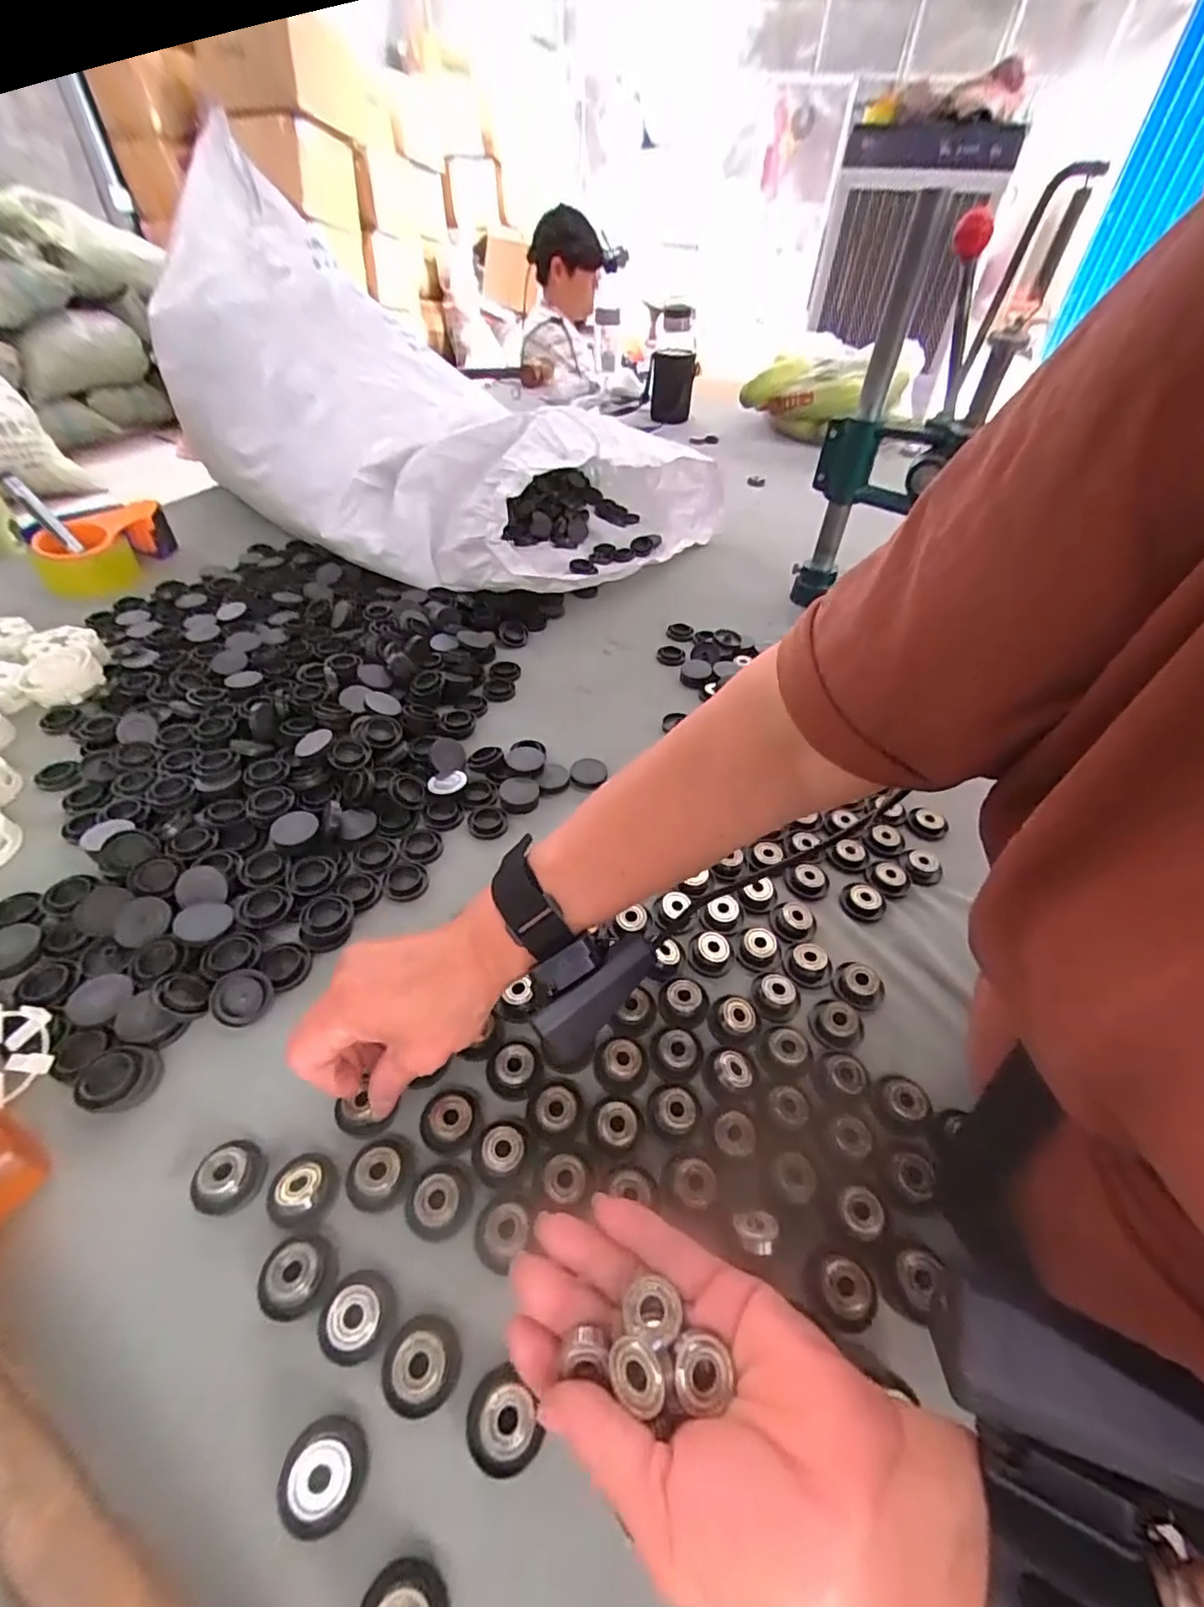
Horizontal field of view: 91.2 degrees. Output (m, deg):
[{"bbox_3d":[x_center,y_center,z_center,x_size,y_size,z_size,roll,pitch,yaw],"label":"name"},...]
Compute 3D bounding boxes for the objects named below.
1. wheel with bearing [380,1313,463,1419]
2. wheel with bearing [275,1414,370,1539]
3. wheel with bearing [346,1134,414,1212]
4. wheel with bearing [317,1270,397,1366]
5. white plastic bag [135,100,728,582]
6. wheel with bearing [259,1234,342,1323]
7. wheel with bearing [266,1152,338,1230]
[{"bbox_3d":[-0.078,0.239,0.252,0.032,0.014,0.031,3,45,-3],"label":"wheel with bearing"},{"bbox_3d":[-0.109,0.261,0.229,0.030,0.011,0.031,3,45,-3],"label":"wheel with bearing"},{"bbox_3d":[-0.114,0.186,0.301,0.031,0.012,0.033,3,45,-3],"label":"wheel with bearing"},{"bbox_3d":[-0.110,0.227,0.262,0.032,0.013,0.031,3,45,-3],"label":"wheel with bearing"},{"bbox_3d":[-0.240,-0.589,0.822,0.722,0.326,0.505,29,50,23],"label":"white plastic bag"},{"bbox_3d":[-0.140,0.215,0.269,0.031,0.010,0.031,3,45,-3],"label":"wheel with bearing"},{"bbox_3d":[-0.151,0.191,0.294,0.032,0.013,0.031,3,45,-3],"label":"wheel with bearing"}]

